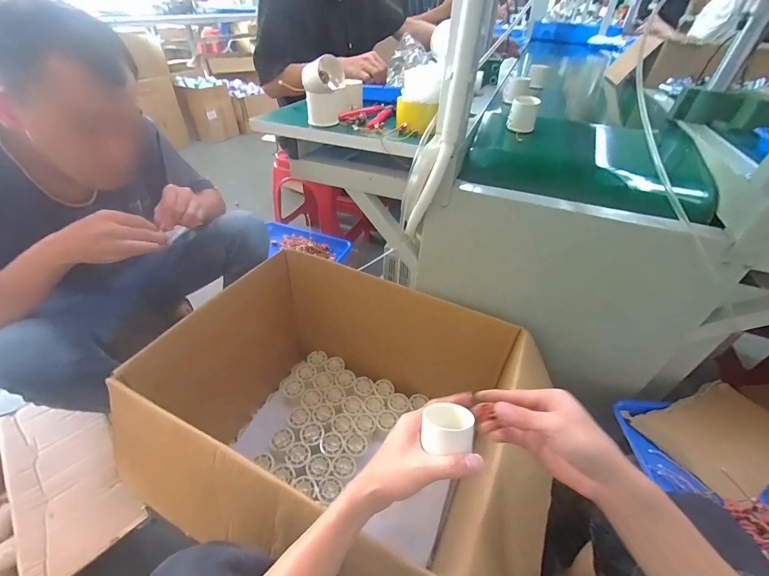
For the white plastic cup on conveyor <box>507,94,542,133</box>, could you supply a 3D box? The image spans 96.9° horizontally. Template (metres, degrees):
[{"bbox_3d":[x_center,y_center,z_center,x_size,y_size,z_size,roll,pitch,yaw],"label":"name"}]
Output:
[{"bbox_3d":[0.278,-0.347,0.681,0.051,0.059,0.052,16,42,15],"label":"white plastic cup on conveyor"}]

